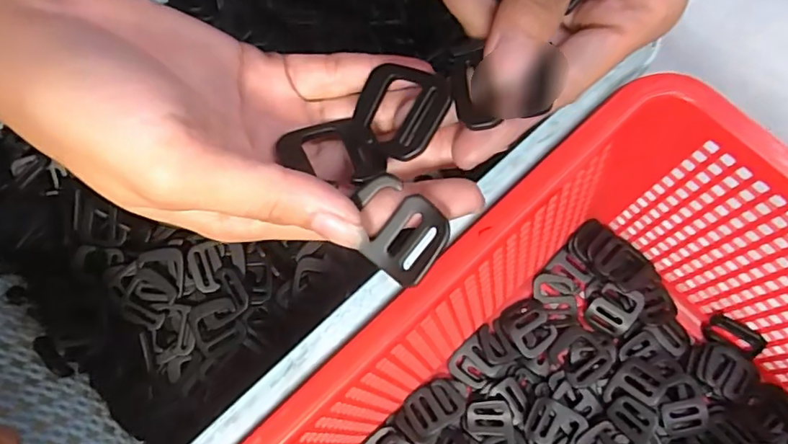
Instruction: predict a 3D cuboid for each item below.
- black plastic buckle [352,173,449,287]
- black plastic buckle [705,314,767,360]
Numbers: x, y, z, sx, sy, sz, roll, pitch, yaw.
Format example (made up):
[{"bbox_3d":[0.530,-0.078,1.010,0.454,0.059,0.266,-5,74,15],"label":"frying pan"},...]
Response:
[{"bbox_3d":[0.000,0.002,0.166,0.031,0.004,0.025,39,106,7],"label":"black plastic buckle"},{"bbox_3d":[0.192,0.063,0.311,0.004,0.022,0.029,-37,57,-25],"label":"black plastic buckle"}]

